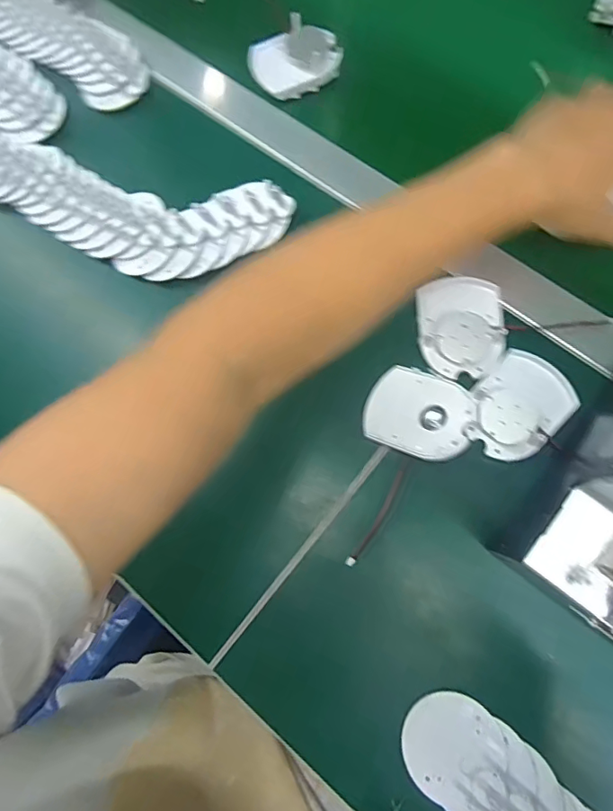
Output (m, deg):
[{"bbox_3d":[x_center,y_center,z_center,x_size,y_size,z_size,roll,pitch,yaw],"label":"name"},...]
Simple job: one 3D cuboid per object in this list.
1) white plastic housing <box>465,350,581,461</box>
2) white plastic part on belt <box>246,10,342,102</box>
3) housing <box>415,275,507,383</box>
[{"bbox_3d":[0.153,0.000,0.358,0.061,0.012,0.076,43,84,14],"label":"white plastic housing"},{"bbox_3d":[-0.011,-0.315,0.456,0.079,0.028,0.057,-34,75,-3],"label":"white plastic part on belt"},{"bbox_3d":[0.117,-0.060,0.376,0.060,0.020,0.074,-3,76,5],"label":"housing"}]

